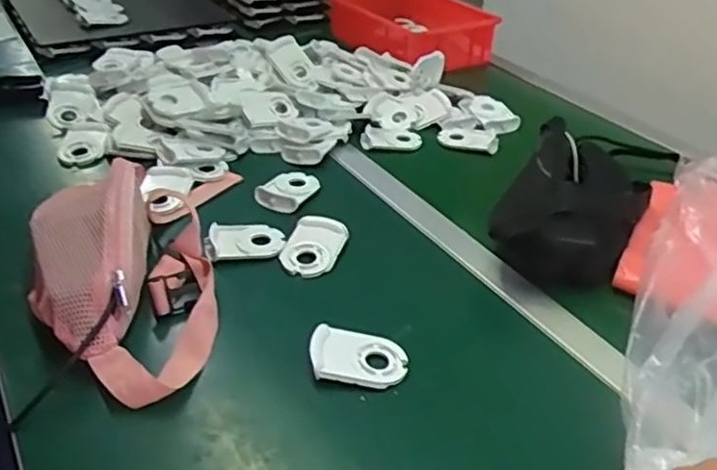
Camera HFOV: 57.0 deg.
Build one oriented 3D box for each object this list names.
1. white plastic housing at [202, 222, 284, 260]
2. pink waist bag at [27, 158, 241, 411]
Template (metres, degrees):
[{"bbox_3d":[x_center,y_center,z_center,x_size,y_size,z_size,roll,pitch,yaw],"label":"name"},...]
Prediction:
[{"bbox_3d":[-0.123,0.004,0.713,0.084,0.015,0.054,-8,36,-16],"label":"white plastic housing"},{"bbox_3d":[-0.216,0.003,0.644,0.173,0.086,0.367,-4,35,-10],"label":"pink waist bag"}]

